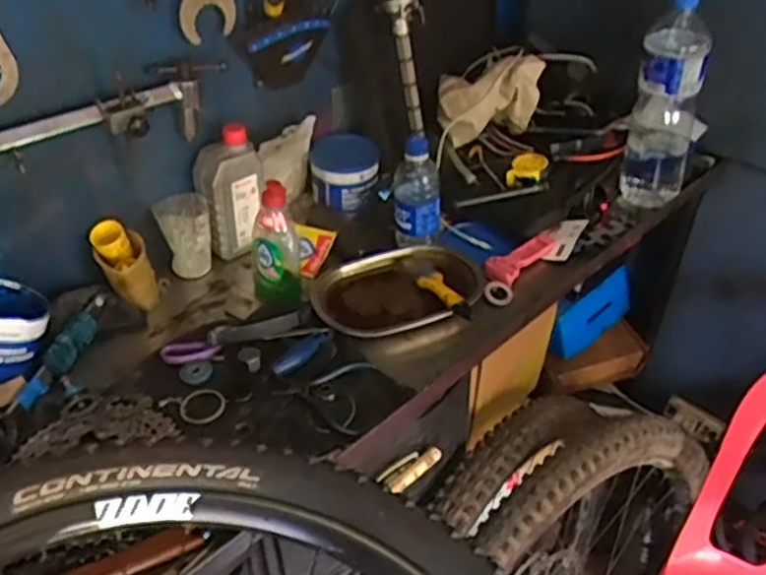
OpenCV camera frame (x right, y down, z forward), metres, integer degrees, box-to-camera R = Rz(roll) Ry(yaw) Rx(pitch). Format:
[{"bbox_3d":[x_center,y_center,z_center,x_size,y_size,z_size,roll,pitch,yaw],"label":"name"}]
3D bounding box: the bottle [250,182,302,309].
[{"bbox_3d":[-0.139,-0.053,0.926,0.061,0.163,0.049,-6,39,-7],"label":"bottle"}]

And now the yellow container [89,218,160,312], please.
[{"bbox_3d":[-0.315,-0.027,0.904,0.045,0.124,0.060,-6,27,40],"label":"yellow container"}]

